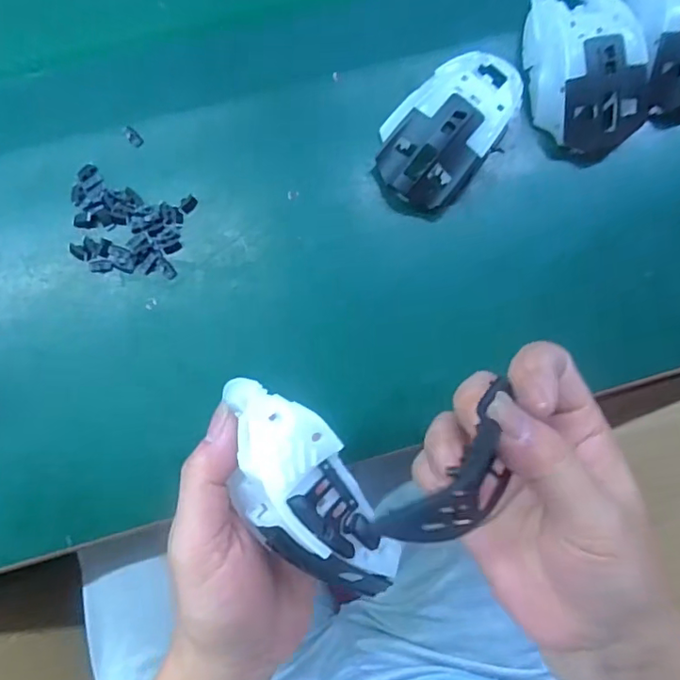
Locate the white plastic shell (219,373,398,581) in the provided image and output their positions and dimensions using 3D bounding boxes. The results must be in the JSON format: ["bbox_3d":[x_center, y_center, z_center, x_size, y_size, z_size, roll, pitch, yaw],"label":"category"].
[{"bbox_3d":[-0.017,0.062,0.234,0.046,0.025,0.105,-30,85,-7],"label":"white plastic shell"}]

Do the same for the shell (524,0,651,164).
[{"bbox_3d":[0.162,-0.183,0.361,0.069,0.038,0.117,-7,82,-2],"label":"shell"}]

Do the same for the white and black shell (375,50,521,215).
[{"bbox_3d":[0.073,-0.142,0.352,0.066,0.036,0.120,39,83,4],"label":"white and black shell"}]

